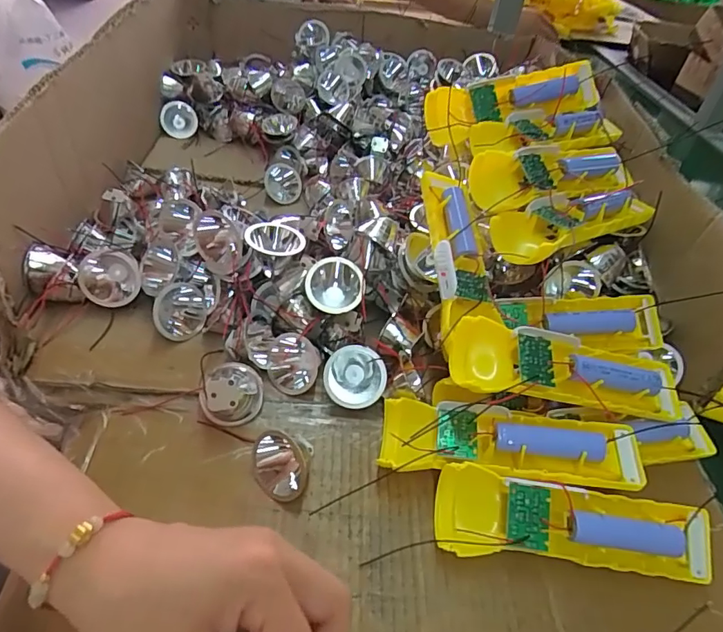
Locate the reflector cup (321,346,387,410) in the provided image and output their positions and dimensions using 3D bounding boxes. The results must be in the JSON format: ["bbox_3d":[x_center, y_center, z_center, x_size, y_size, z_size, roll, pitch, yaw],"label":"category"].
[{"bbox_3d":[-0.003,0.044,0.356,0.044,0.024,0.043,-2,83,13],"label":"reflector cup"}]

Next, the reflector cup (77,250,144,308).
[{"bbox_3d":[-0.198,-0.031,0.391,0.043,0.043,0.031,8,4,-17],"label":"reflector cup"}]

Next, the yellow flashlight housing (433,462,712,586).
[{"bbox_3d":[0.122,0.122,0.292,0.155,0.029,0.046,6,74,4],"label":"yellow flashlight housing"}]

